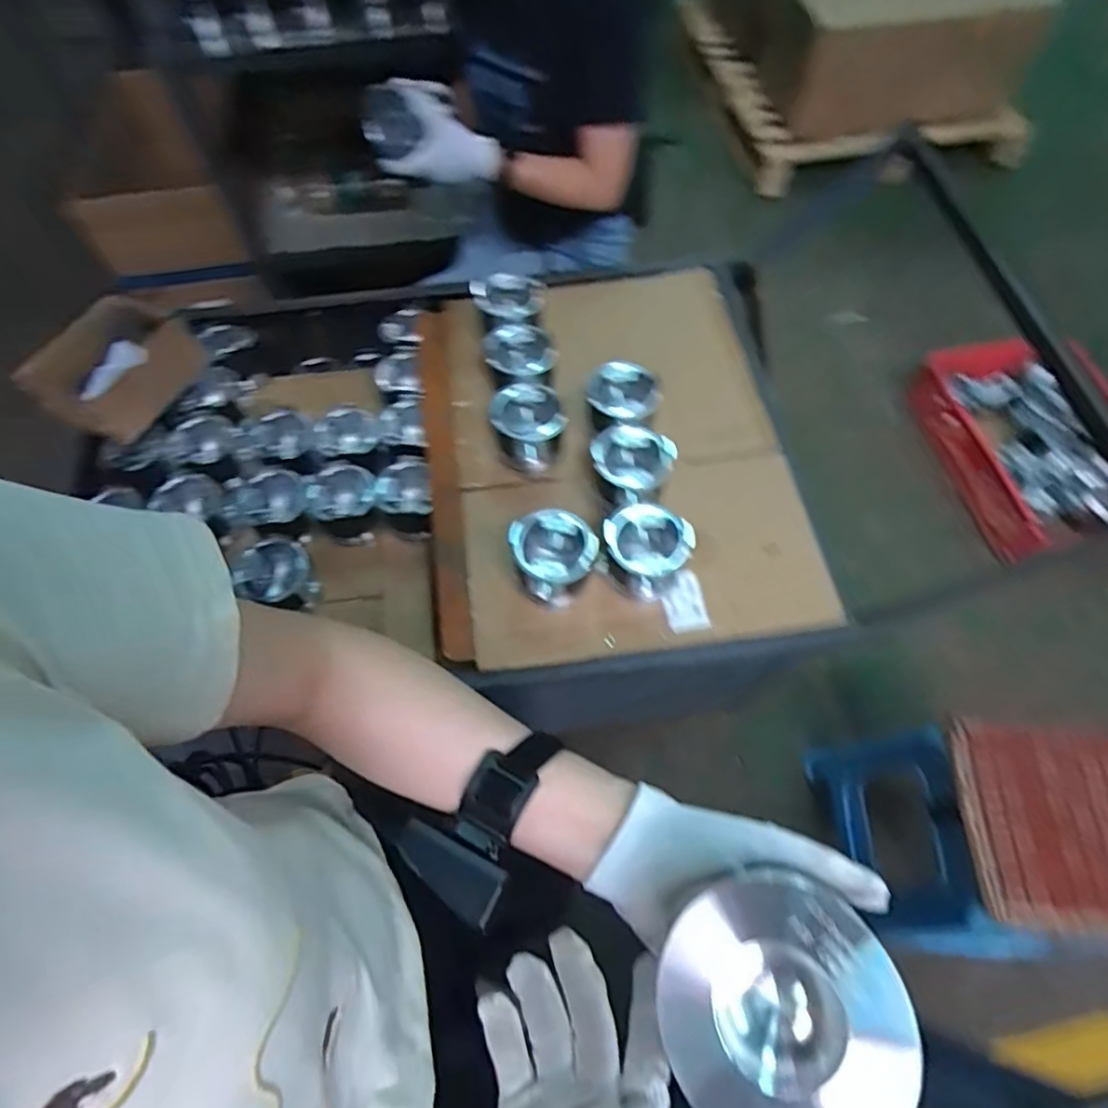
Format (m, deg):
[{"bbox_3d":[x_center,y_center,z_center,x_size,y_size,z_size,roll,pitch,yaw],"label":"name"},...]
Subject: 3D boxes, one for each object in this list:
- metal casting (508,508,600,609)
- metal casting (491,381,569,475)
[{"bbox_3d":[0.001,0.005,0.791,0.097,0.117,0.100,-1,63,1],"label":"metal casting"},{"bbox_3d":[-0.035,-0.178,0.906,0.101,0.100,0.099,-1,63,1],"label":"metal casting"}]

